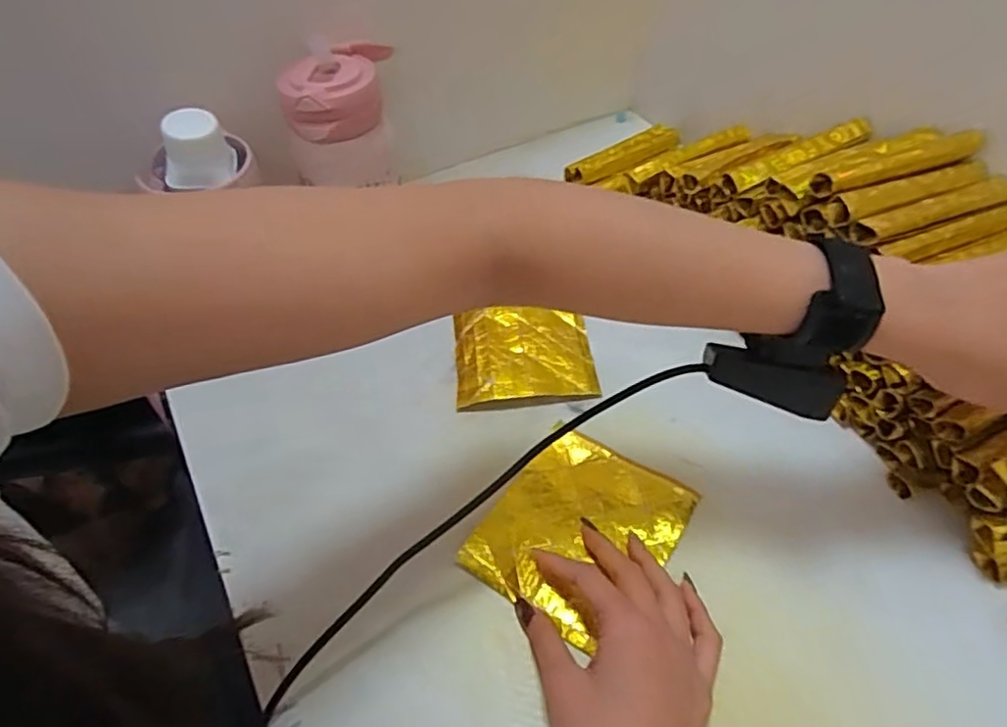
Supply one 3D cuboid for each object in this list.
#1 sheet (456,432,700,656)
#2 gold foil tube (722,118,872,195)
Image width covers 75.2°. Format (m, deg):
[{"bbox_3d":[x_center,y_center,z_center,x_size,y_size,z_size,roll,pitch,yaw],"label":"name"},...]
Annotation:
[{"bbox_3d":[0.049,0.109,0.428,0.110,0.011,0.127,27,57,24],"label":"sheet"},{"bbox_3d":[0.233,-0.160,0.511,0.131,0.019,0.025,-20,52,-13],"label":"gold foil tube"}]

